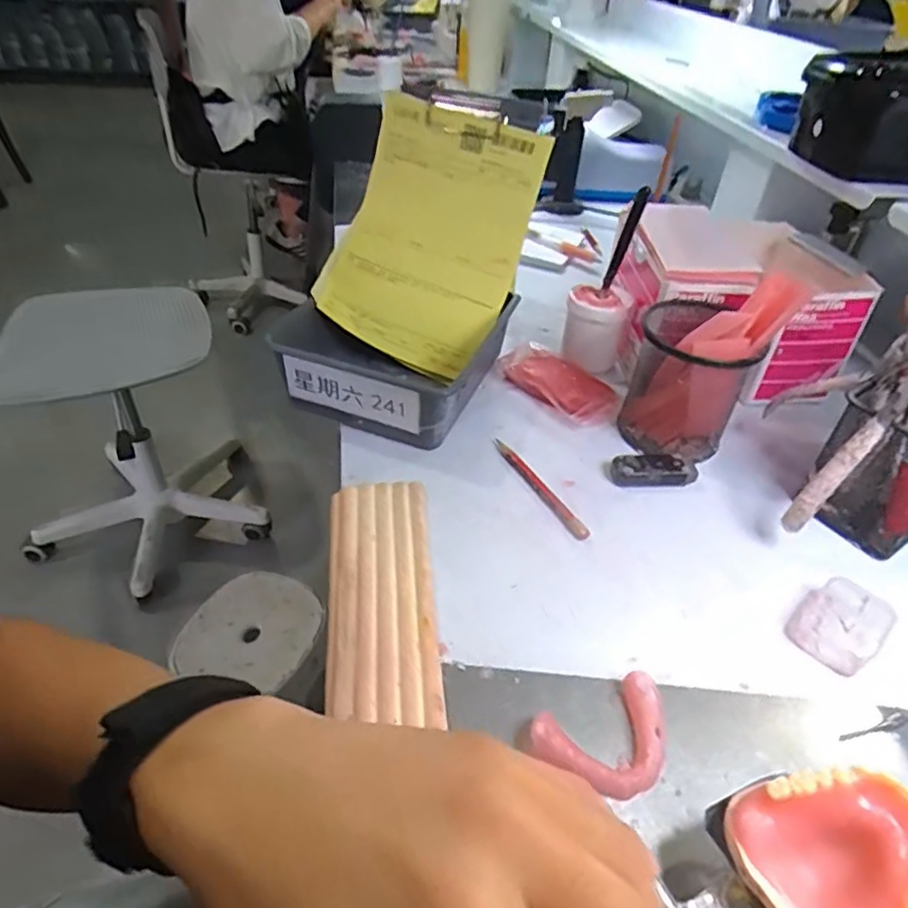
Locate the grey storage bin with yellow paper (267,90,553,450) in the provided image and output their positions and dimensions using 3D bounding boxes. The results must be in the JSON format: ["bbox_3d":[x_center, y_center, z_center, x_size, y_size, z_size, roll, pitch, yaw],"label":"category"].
[{"bbox_3d":[-0.037,-0.147,0.501,0.154,0.184,0.209,17,42,12],"label":"grey storage bin with yellow paper"}]

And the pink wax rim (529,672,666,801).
[{"bbox_3d":[0.077,0.143,0.311,0.071,0.016,0.048,-14,44,-21],"label":"pink wax rim"}]

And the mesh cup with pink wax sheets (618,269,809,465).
[{"bbox_3d":[0.181,-0.067,0.476,0.081,0.126,0.088,3,41,-3],"label":"mesh cup with pink wax sheets"}]

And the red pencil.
[{"bbox_3d":[0.060,0.023,0.455,0.011,0.008,0.107,-18,46,-25],"label":"red pencil"}]

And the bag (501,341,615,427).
[{"bbox_3d":[0.090,-0.063,0.542,0.063,0.018,0.112,-24,49,-30],"label":"bag"}]

